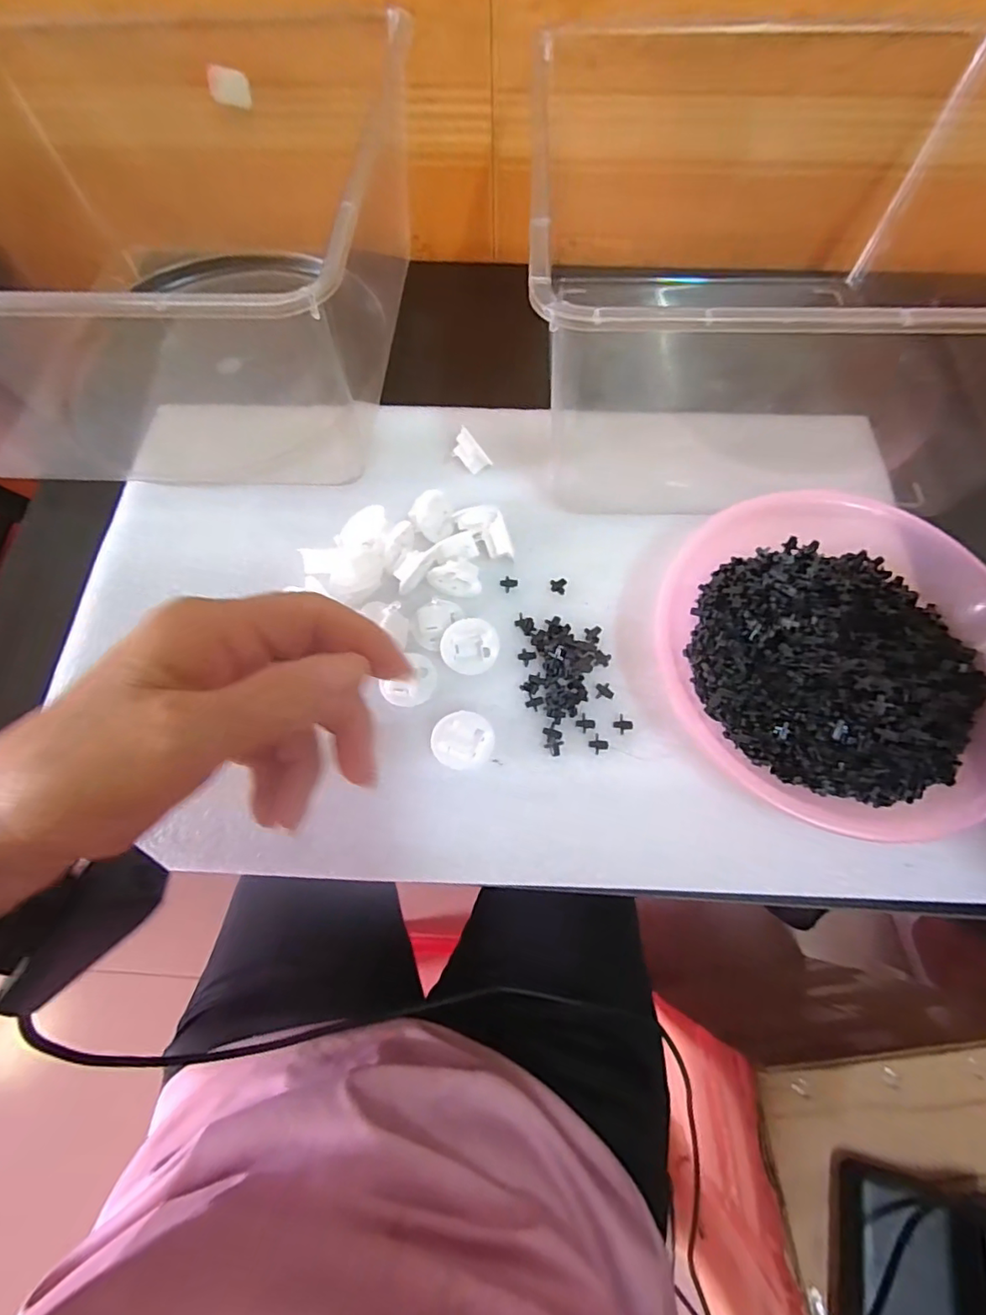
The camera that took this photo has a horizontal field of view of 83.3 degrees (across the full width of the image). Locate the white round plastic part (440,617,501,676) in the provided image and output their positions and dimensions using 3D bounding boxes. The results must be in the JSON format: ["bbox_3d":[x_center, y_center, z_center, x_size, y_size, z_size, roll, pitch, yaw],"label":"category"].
[{"bbox_3d":[-0.013,-0.006,0.314,0.030,0.021,0.030,0,68,1],"label":"white round plastic part"}]

